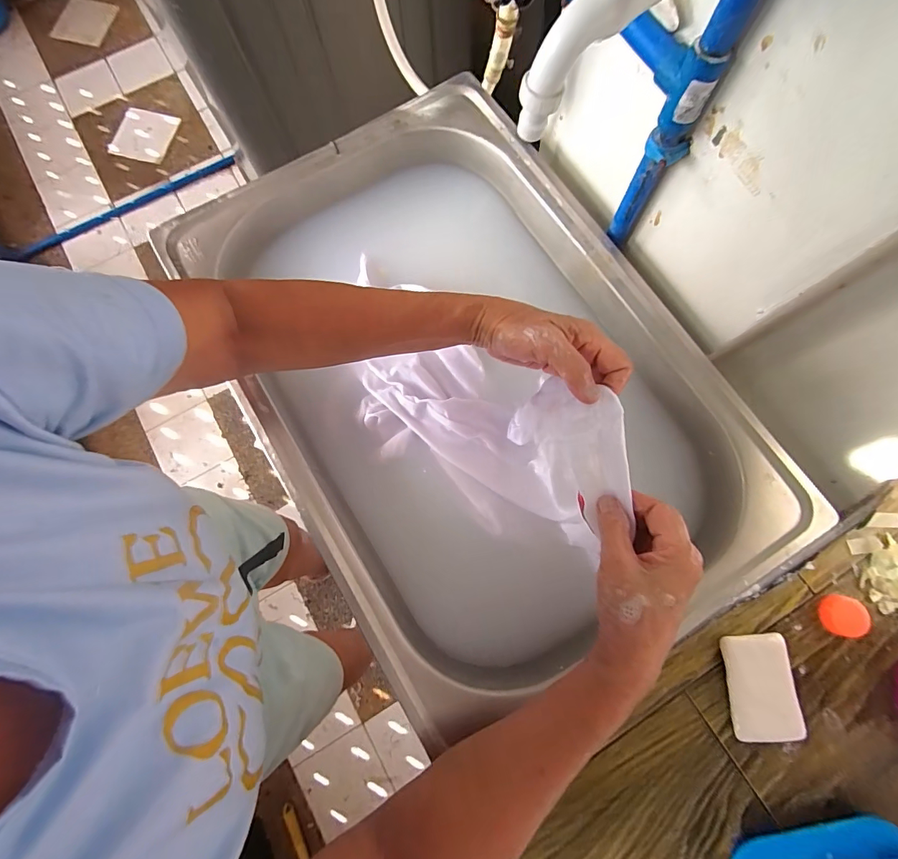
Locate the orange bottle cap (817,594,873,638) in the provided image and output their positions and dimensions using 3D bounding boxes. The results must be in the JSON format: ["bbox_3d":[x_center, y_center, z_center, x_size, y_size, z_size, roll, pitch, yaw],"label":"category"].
[{"bbox_3d":[0.326,0.154,0.347,0.030,0.013,0.032,0,77,1],"label":"orange bottle cap"}]

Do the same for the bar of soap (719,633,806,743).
[{"bbox_3d":[0.248,0.206,0.337,0.052,0.014,0.076,-3,77,0],"label":"bar of soap"}]

